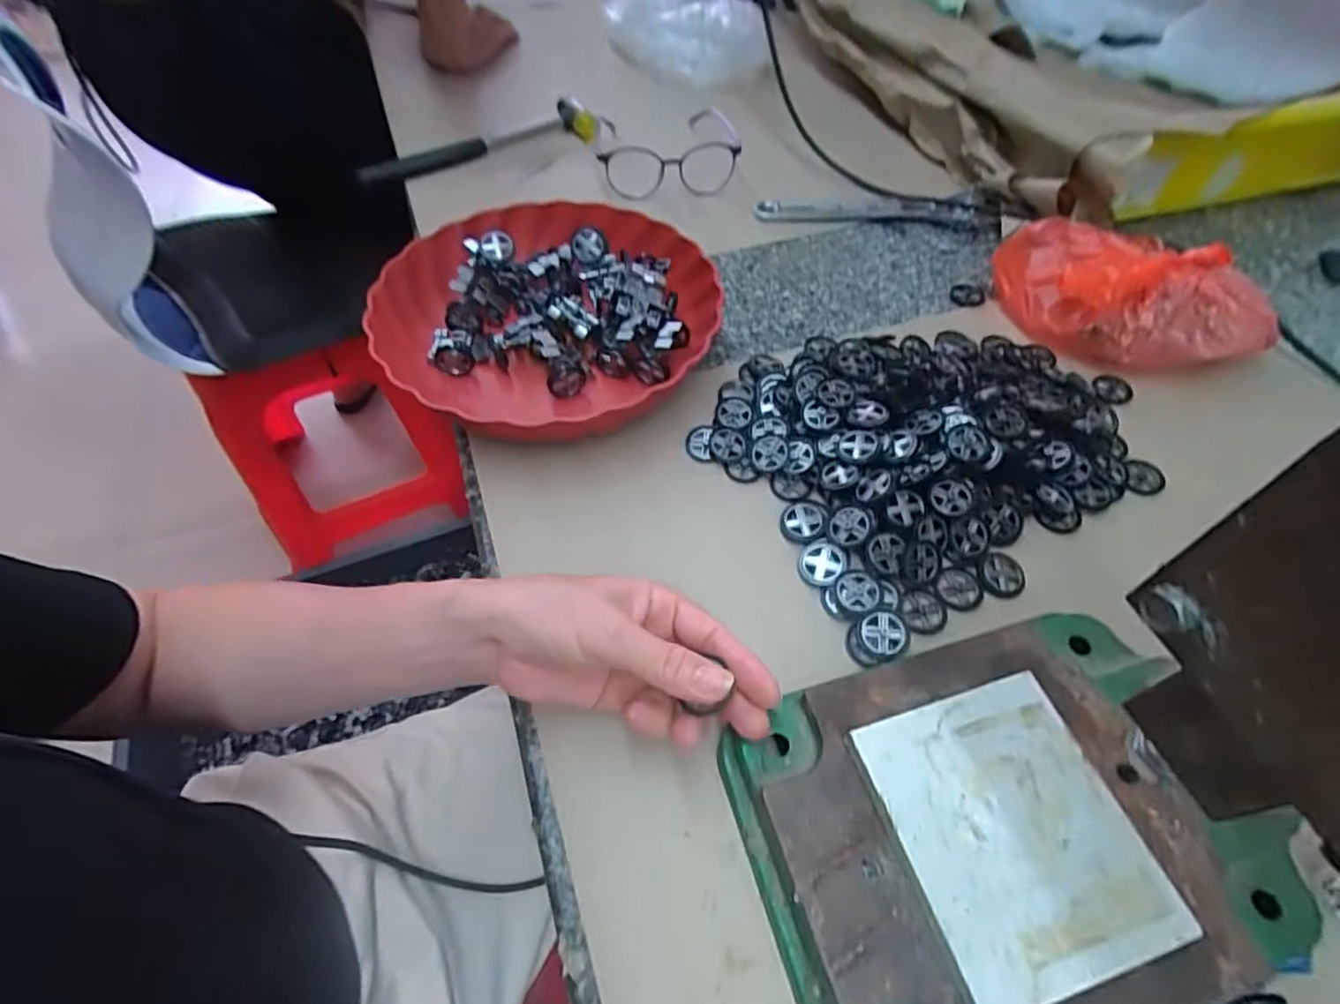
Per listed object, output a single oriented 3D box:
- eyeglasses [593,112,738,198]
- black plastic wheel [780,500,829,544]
[{"bbox_3d":[-0.009,-0.367,0.657,0.139,0.048,0.140,-9,55,-6],"label":"eyeglasses"},{"bbox_3d":[0.084,0.010,0.399,0.027,0.006,0.031,6,54,4],"label":"black plastic wheel"}]

